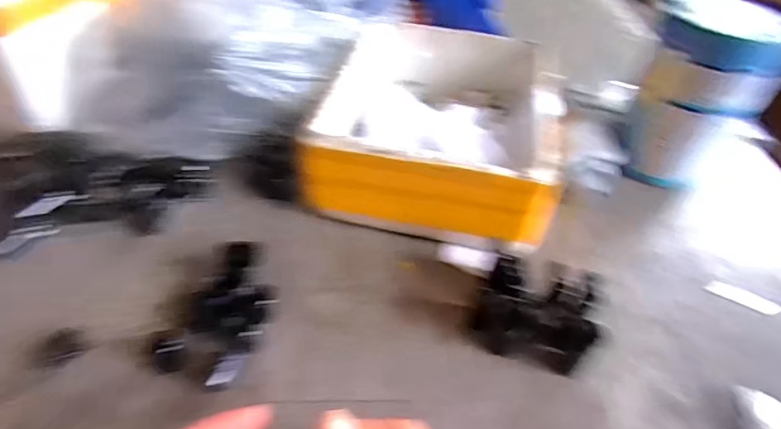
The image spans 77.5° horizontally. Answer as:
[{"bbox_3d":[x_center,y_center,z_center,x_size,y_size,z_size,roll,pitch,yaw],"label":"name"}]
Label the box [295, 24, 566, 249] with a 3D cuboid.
[{"bbox_3d":[0.056,-0.104,0.553,0.239,0.104,0.273,14,47,7],"label":"box"}]

